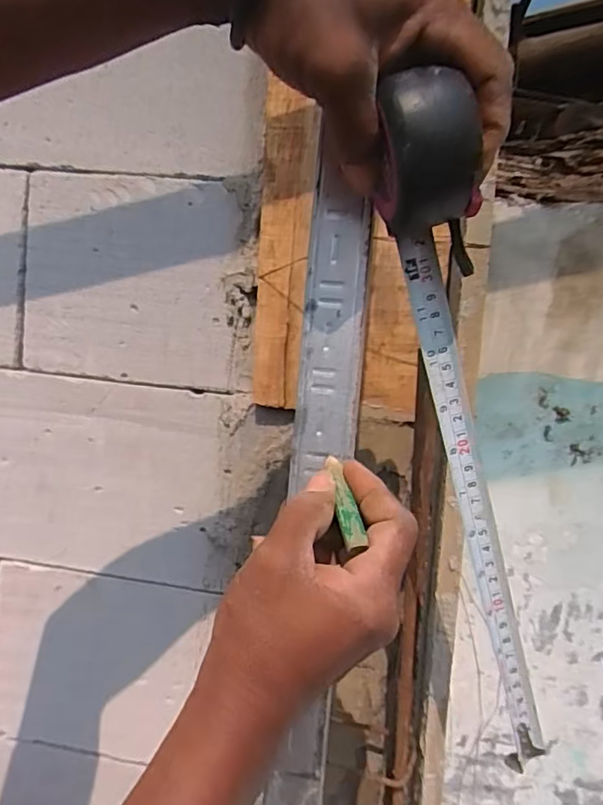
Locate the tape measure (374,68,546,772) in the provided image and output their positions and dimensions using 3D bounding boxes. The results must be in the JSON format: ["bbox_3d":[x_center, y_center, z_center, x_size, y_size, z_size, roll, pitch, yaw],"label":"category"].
[{"bbox_3d":[0.093,0.037,0.303,0.047,0.379,0.073,-20,15,-19],"label":"tape measure"}]

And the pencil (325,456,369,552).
[{"bbox_3d":[0.020,0.049,0.287,0.010,0.004,0.065,5,34,-13],"label":"pencil"}]

